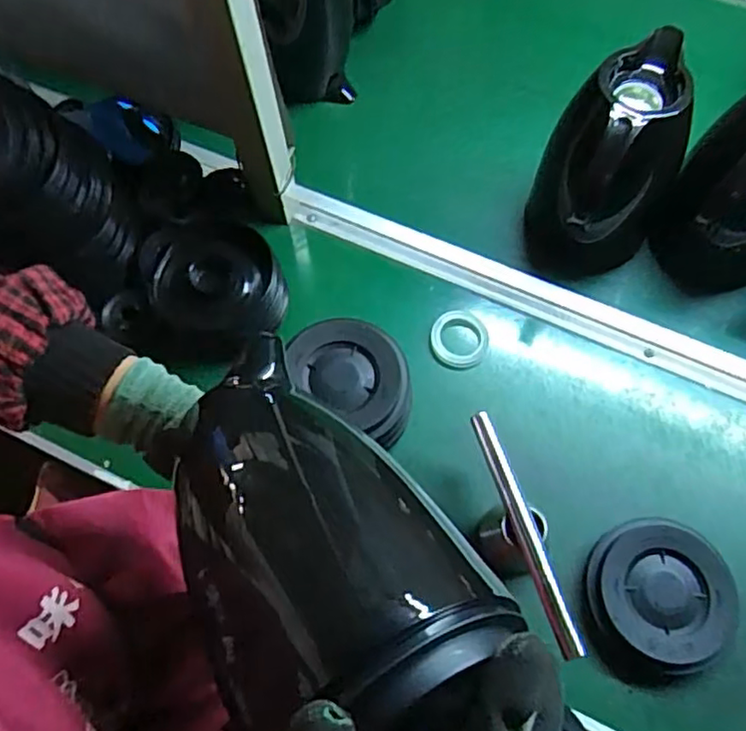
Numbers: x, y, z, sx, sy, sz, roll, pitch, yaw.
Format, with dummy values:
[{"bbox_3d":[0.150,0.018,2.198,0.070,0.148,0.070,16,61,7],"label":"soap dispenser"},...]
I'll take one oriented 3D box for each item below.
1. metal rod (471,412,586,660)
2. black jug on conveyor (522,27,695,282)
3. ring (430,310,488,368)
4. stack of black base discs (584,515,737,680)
[{"bbox_3d":[0.122,0.131,0.519,0.017,0.014,0.197,-17,67,-6],"label":"metal rod"},{"bbox_3d":[0.221,-0.187,0.596,0.111,0.193,0.112,25,69,12],"label":"black jug on conveyor"},{"bbox_3d":[0.087,-0.027,0.643,0.056,0.017,0.054,-1,66,1],"label":"ring"},{"bbox_3d":[0.236,0.189,0.531,0.107,0.033,0.115,-9,67,-3],"label":"stack of black base discs"}]

